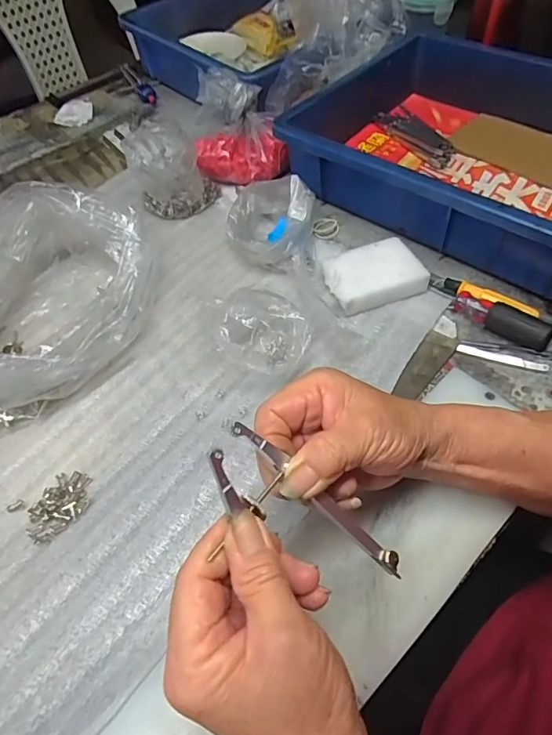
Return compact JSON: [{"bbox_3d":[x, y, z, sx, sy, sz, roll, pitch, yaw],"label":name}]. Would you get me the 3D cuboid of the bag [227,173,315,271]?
[{"bbox_3d":[-0.005,-0.145,0.469,0.082,0.042,0.100,4,54,7],"label":"bag"}]

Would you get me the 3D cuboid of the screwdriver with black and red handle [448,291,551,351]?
[{"bbox_3d":[0.188,-0.043,0.394,0.082,0.022,0.020,33,62,25],"label":"screwdriver with black and red handle"}]

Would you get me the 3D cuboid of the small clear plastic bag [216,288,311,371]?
[{"bbox_3d":[-0.012,-0.030,0.399,0.077,0.022,0.075,7,54,9],"label":"small clear plastic bag"}]

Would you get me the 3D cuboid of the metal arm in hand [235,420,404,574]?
[{"bbox_3d":[0.023,0.066,0.235,0.117,0.006,0.009,44,60,-14],"label":"metal arm in hand"}]

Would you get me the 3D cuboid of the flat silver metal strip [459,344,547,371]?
[{"bbox_3d":[0.183,-0.008,0.381,0.069,0.004,0.007,16,56,15],"label":"flat silver metal strip"}]

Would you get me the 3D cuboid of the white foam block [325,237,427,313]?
[{"bbox_3d":[0.087,-0.082,0.424,0.081,0.025,0.060,-18,55,-10],"label":"white foam block"}]

